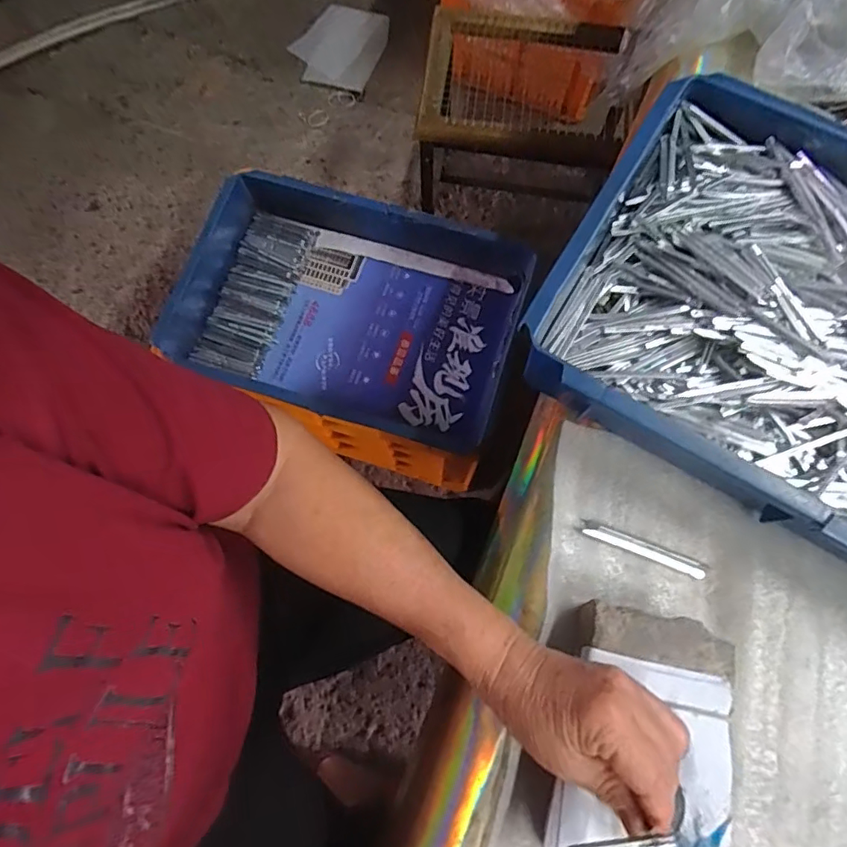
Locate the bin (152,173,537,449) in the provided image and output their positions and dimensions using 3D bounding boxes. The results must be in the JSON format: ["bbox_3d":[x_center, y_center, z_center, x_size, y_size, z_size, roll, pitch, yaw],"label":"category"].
[{"bbox_3d":[-0.103,-0.145,0.711,0.435,0.089,0.279,13,74,4],"label":"bin"}]

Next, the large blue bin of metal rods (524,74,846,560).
[{"bbox_3d":[0.307,-0.047,0.382,0.423,0.067,0.281,30,76,8],"label":"large blue bin of metal rods"}]

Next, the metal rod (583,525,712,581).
[{"bbox_3d":[0.162,0.092,0.392,0.089,0.004,0.012,22,75,6],"label":"metal rod"}]

